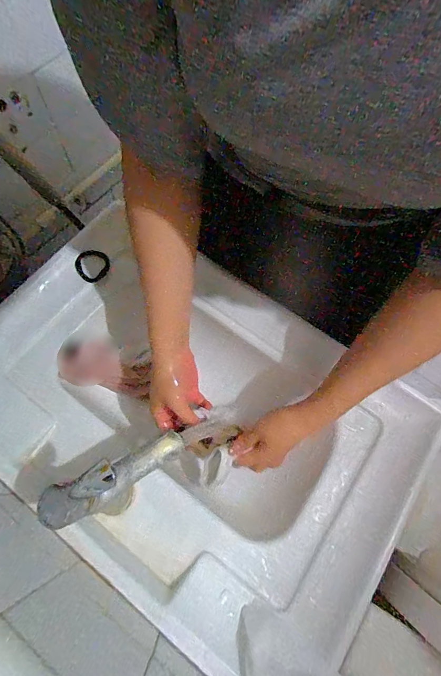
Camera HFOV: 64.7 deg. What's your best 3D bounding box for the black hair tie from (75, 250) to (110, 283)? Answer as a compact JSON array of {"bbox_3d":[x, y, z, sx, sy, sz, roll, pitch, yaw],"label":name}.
[{"bbox_3d":[-0.199,-0.112,0.540,0.048,0.004,0.051,1,83,-12],"label":"black hair tie"}]

